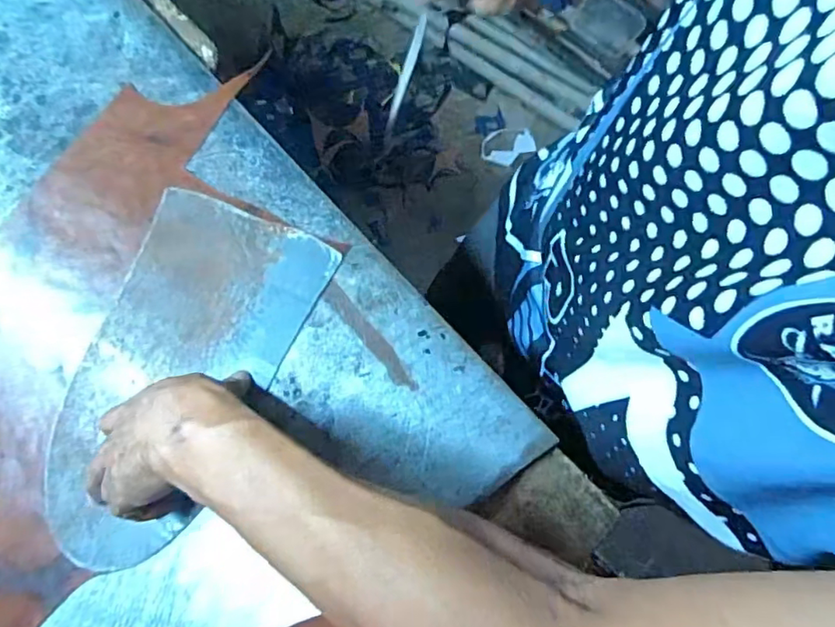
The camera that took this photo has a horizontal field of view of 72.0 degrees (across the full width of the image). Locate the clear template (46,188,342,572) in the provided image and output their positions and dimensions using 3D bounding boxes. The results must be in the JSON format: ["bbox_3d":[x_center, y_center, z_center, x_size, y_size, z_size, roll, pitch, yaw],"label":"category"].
[{"bbox_3d":[-0.191,0.048,0.460,0.156,0.009,0.289,19,75,8],"label":"clear template"}]

